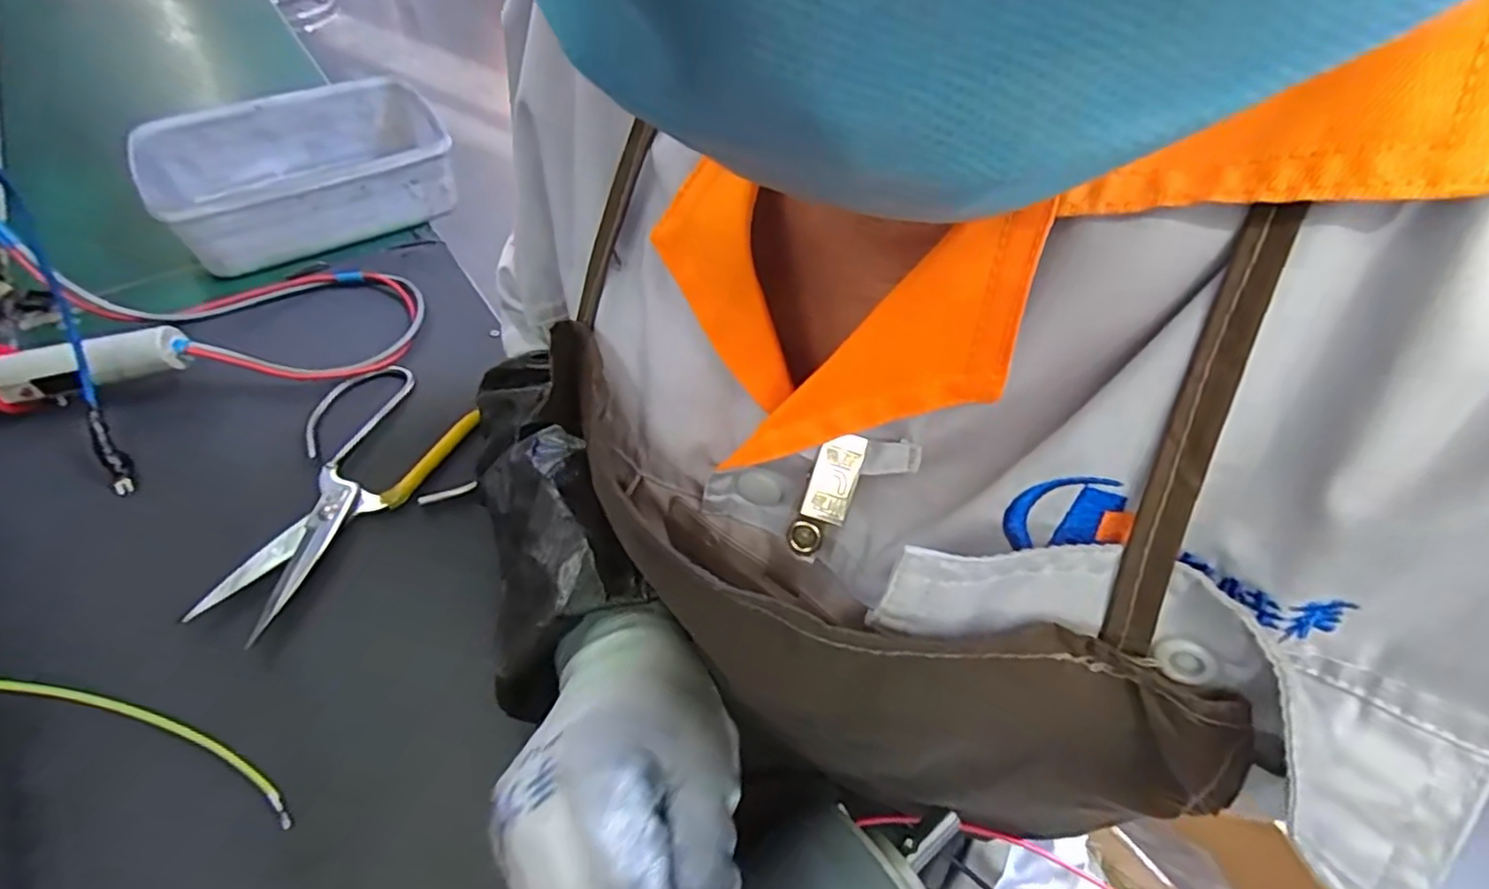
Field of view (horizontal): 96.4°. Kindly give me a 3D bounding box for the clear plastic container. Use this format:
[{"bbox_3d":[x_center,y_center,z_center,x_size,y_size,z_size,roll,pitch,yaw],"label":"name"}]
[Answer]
[{"bbox_3d":[-0.372,-0.234,0.570,0.224,0.074,0.147,-32,60,-26],"label":"clear plastic container"}]

